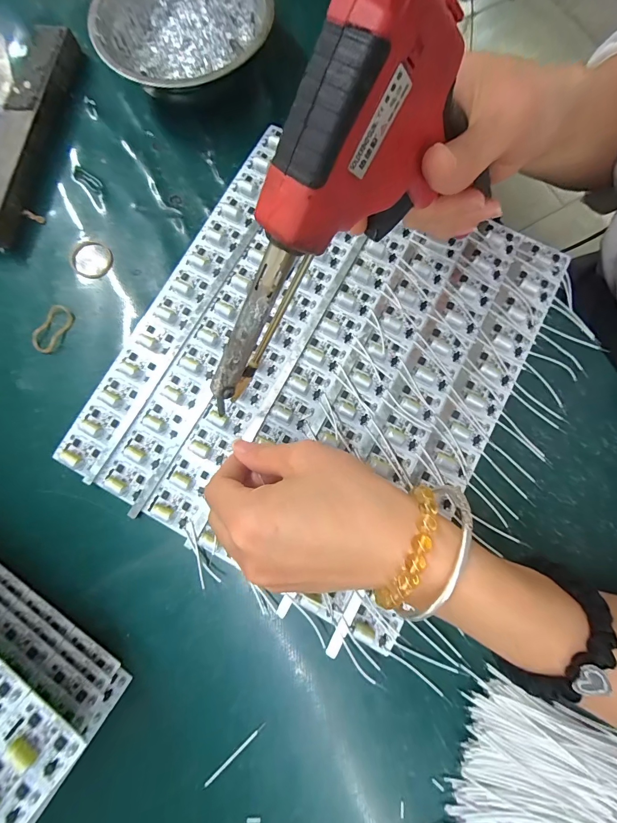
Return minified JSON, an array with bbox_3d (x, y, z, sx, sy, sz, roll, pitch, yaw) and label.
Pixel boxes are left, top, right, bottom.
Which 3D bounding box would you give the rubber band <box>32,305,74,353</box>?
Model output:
[{"bbox_3d":[-0.182,-0.059,0.252,0.019,0.004,0.035,31,82,7],"label":"rubber band"}]

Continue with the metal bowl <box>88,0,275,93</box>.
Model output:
[{"bbox_3d":[-0.093,-0.285,0.271,0.124,0.042,0.129,-20,80,-2],"label":"metal bowl"}]

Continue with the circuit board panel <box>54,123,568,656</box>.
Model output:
[{"bbox_3d":[0.003,-0.038,0.240,0.248,0.010,0.282,29,82,6],"label":"circuit board panel"}]

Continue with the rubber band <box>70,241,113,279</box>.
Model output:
[{"bbox_3d":[-0.160,-0.113,0.261,0.028,0.004,0.030,-41,81,-6],"label":"rubber band"}]

